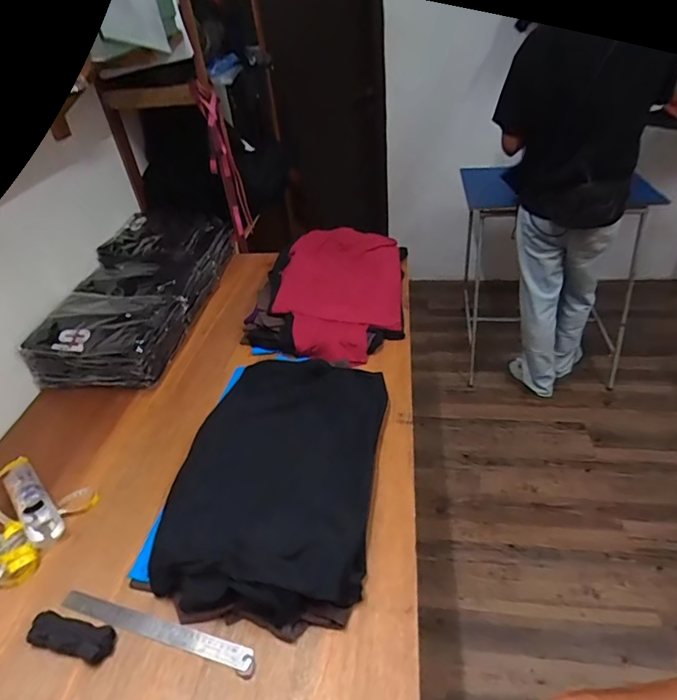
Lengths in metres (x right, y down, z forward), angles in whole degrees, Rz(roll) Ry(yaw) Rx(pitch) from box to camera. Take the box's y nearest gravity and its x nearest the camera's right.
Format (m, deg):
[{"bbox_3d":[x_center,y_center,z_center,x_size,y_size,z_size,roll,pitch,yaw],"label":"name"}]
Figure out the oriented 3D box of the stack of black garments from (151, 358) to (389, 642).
[{"bbox_3d":[-0.103,0.206,0.910,0.341,0.095,0.555,3,39,11],"label":"stack of black garments"}]

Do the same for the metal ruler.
[{"bbox_3d":[-0.278,0.419,0.738,0.323,0.005,0.030,8,40,17],"label":"metal ruler"}]

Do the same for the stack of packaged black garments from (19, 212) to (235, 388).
[{"bbox_3d":[-0.538,-0.194,1.411,0.317,0.165,0.733,1,38,9],"label":"stack of packaged black garments"}]

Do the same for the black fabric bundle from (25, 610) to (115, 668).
[{"bbox_3d":[-0.393,0.420,0.721,0.128,0.031,0.047,6,39,15],"label":"black fabric bundle"}]

